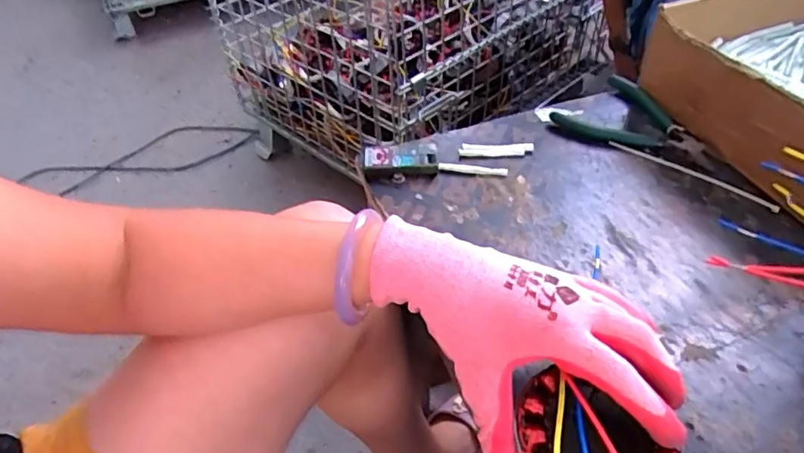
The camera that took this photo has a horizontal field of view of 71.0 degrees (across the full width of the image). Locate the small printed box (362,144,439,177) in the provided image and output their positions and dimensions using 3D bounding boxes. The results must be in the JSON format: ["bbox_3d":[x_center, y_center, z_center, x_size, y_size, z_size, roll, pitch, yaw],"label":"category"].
[{"bbox_3d":[-0.001,-0.060,0.518,0.068,0.017,0.034,-6,44,-4],"label":"small printed box"}]

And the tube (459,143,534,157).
[{"bbox_3d":[0.089,-0.072,0.531,0.068,0.011,0.012,-2,44,0],"label":"tube"}]

